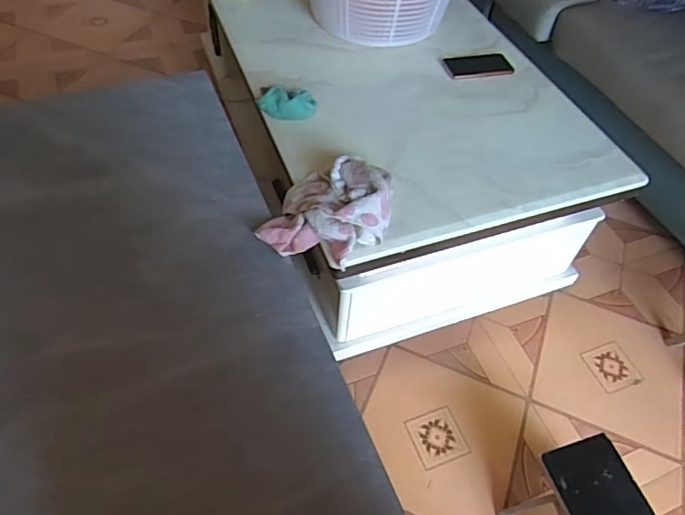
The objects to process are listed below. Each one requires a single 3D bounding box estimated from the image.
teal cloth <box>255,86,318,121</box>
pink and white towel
[{"bbox_3d":[-0.121,-0.327,1.099,0.128,0.042,0.069,10,54,3],"label":"teal cloth"},{"bbox_3d":[-0.015,-0.100,0.912,0.208,0.091,0.225,16,55,8],"label":"pink and white towel"}]

